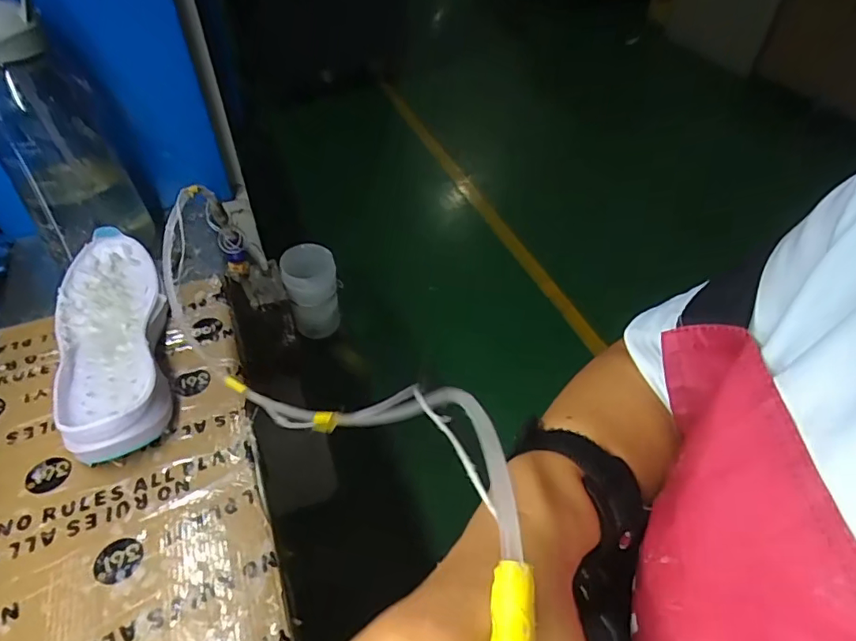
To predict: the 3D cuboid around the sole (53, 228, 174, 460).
[{"bbox_3d":[-0.311,0.018,0.527,0.103,0.047,0.279,-20,50,-19],"label":"sole"}]

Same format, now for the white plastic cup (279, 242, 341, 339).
[{"bbox_3d":[-0.165,-0.038,0.767,0.072,0.136,0.063,-7,49,-8],"label":"white plastic cup"}]

